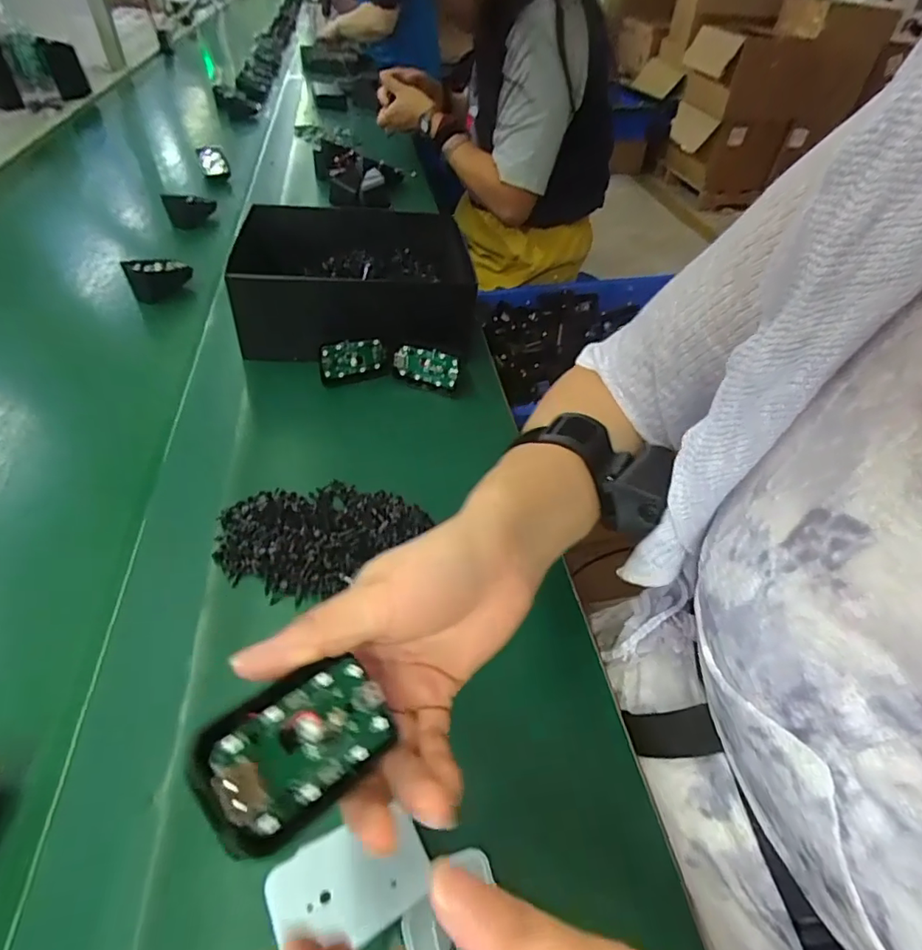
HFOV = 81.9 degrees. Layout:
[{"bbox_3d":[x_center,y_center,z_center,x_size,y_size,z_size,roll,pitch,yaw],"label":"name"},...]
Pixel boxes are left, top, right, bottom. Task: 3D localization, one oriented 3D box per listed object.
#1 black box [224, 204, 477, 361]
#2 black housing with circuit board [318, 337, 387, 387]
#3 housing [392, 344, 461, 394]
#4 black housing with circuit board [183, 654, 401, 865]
[{"bbox_3d":[-0.115,-0.214,0.578,0.235,0.079,0.195,-5,45,-10],"label":"black box"},{"bbox_3d":[-0.107,-0.114,0.522,0.066,0.041,0.019,-16,48,-20],"label":"black housing with circuit board"},{"bbox_3d":[-0.035,-0.107,0.522,0.070,0.039,0.018,14,45,9],"label":"housing"},{"bbox_3d":[-0.053,0.089,0.177,0.041,0.007,0.068,56,32,9],"label":"black housing with circuit board"}]

